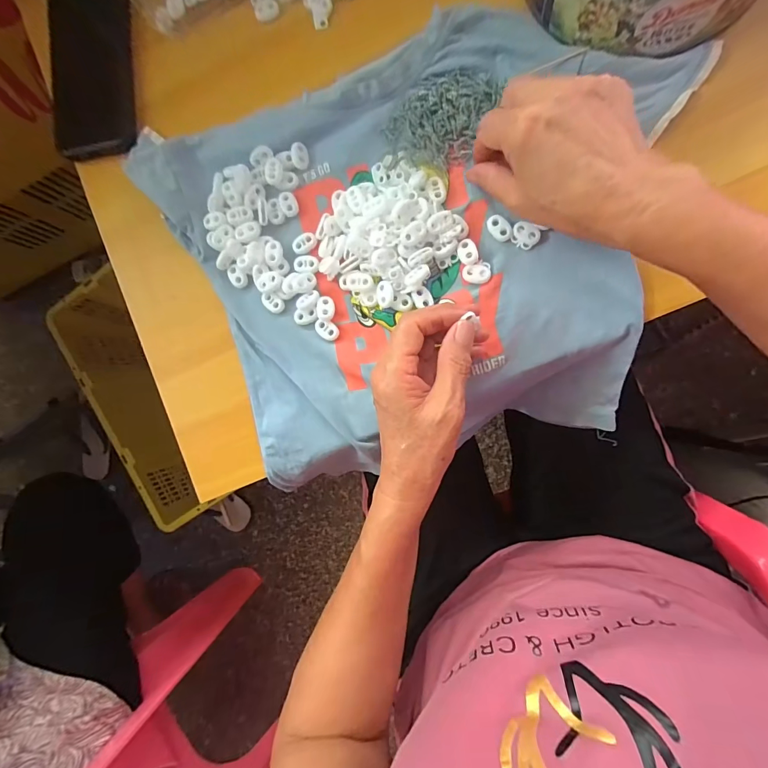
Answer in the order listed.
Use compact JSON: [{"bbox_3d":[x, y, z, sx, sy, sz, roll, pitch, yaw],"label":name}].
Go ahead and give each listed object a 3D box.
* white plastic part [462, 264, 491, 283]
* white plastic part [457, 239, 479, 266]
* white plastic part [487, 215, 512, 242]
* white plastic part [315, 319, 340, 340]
[{"bbox_3d":[0.076,-0.090,0.314,0.022,0.004,0.015,5,91,9],"label":"white plastic part"},{"bbox_3d":[0.068,-0.108,0.312,0.015,0.004,0.022,-9,89,9],"label":"white plastic part"},{"bbox_3d":[0.093,-0.126,0.312,0.012,0.005,0.023,-42,84,7],"label":"white plastic part"},{"bbox_3d":[-0.049,-0.047,0.333,0.021,0.005,0.015,30,94,8],"label":"white plastic part"}]

